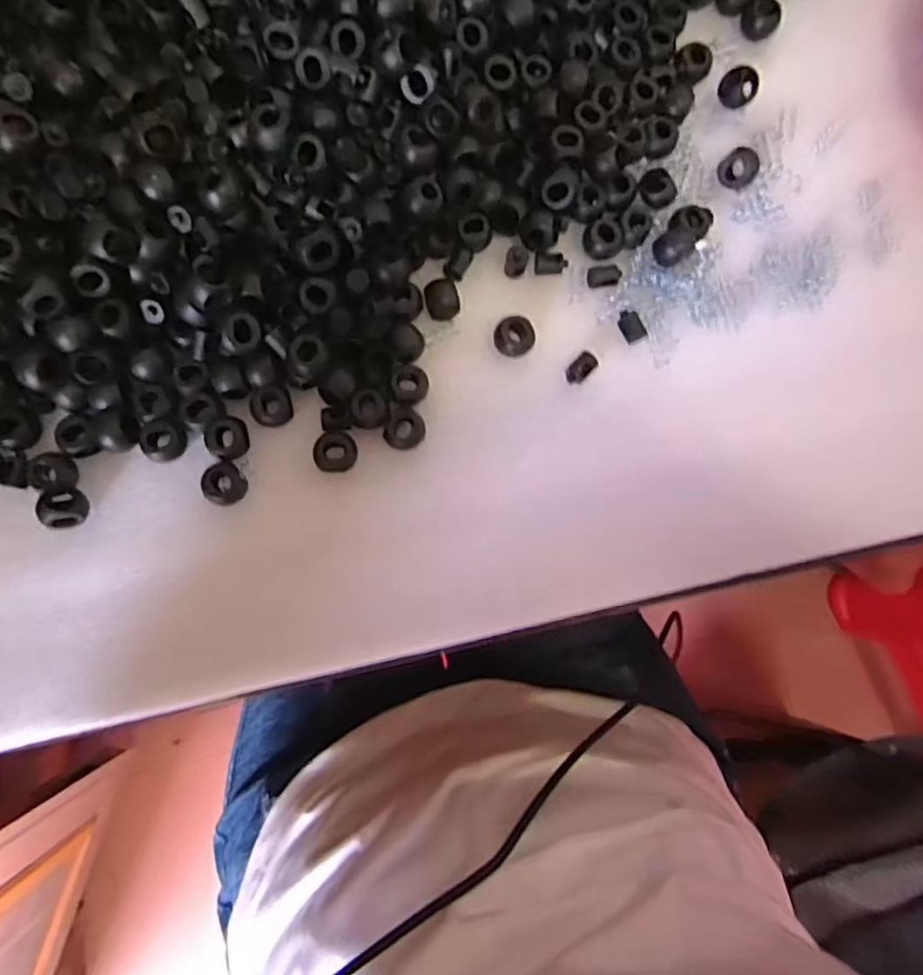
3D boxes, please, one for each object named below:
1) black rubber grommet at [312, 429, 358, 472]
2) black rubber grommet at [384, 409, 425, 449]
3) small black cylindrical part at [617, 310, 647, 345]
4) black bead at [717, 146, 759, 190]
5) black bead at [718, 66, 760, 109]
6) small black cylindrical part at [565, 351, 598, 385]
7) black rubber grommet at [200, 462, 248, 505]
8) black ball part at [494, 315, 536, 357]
[{"bbox_3d":[-0.052,-0.015,0.267,0.017,0.006,0.016,1,83,-5],"label":"black rubber grommet"},{"bbox_3d":[-0.023,-0.024,0.268,0.017,0.004,0.015,-10,84,-6],"label":"black rubber grommet"},{"bbox_3d":[0.075,-0.071,0.283,0.010,0.004,0.015,-27,86,-8],"label":"small black cylindrical part"},{"bbox_3d":[0.126,-0.145,0.293,0.016,0.007,0.015,1,83,-5],"label":"black bead"},{"bbox_3d":[0.128,-0.185,0.300,0.017,0.013,0.015,40,82,1],"label":"black bead"},{"bbox_3d":[0.052,-0.051,0.280,0.009,0.007,0.014,42,82,1],"label":"small black cylindrical part"},{"bbox_3d":[-0.096,-0.001,0.261,0.017,0.008,0.017,1,83,-5],"label":"black rubber grommet"},{"bbox_3d":[0.022,-0.064,0.277,0.016,0.009,0.016,-31,87,-8],"label":"black ball part"}]

